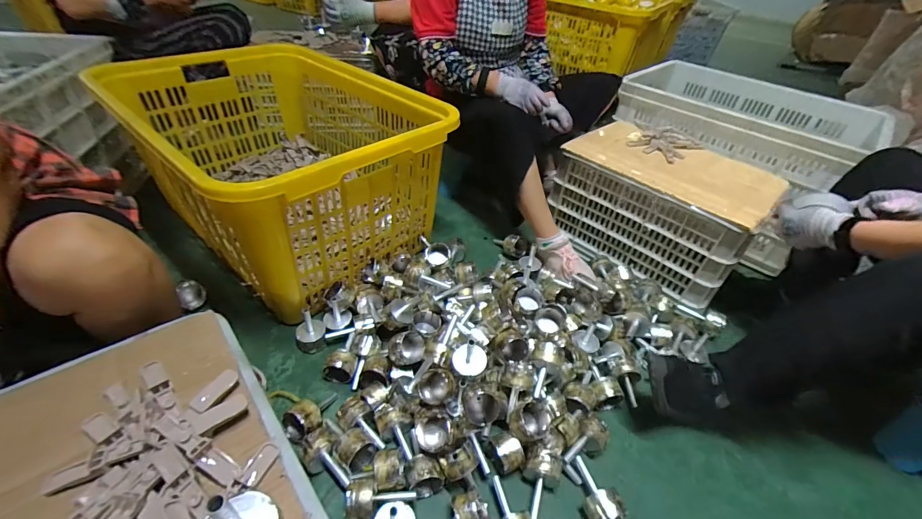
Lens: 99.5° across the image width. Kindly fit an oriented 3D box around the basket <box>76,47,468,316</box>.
[{"bbox_3d":[-0.483,-0.282,1.058,0.831,0.354,0.584,33,48,28],"label":"basket"}]

